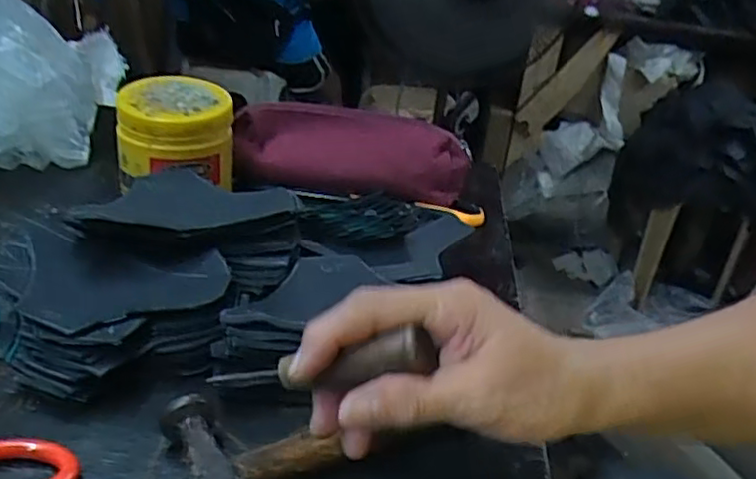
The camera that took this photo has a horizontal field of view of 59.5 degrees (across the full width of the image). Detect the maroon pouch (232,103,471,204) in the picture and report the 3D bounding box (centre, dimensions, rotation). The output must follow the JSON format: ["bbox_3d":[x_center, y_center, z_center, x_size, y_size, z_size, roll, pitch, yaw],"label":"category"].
[{"bbox_3d":[-0.027,-0.085,0.648,0.230,0.070,0.057,7,28,0],"label":"maroon pouch"}]

